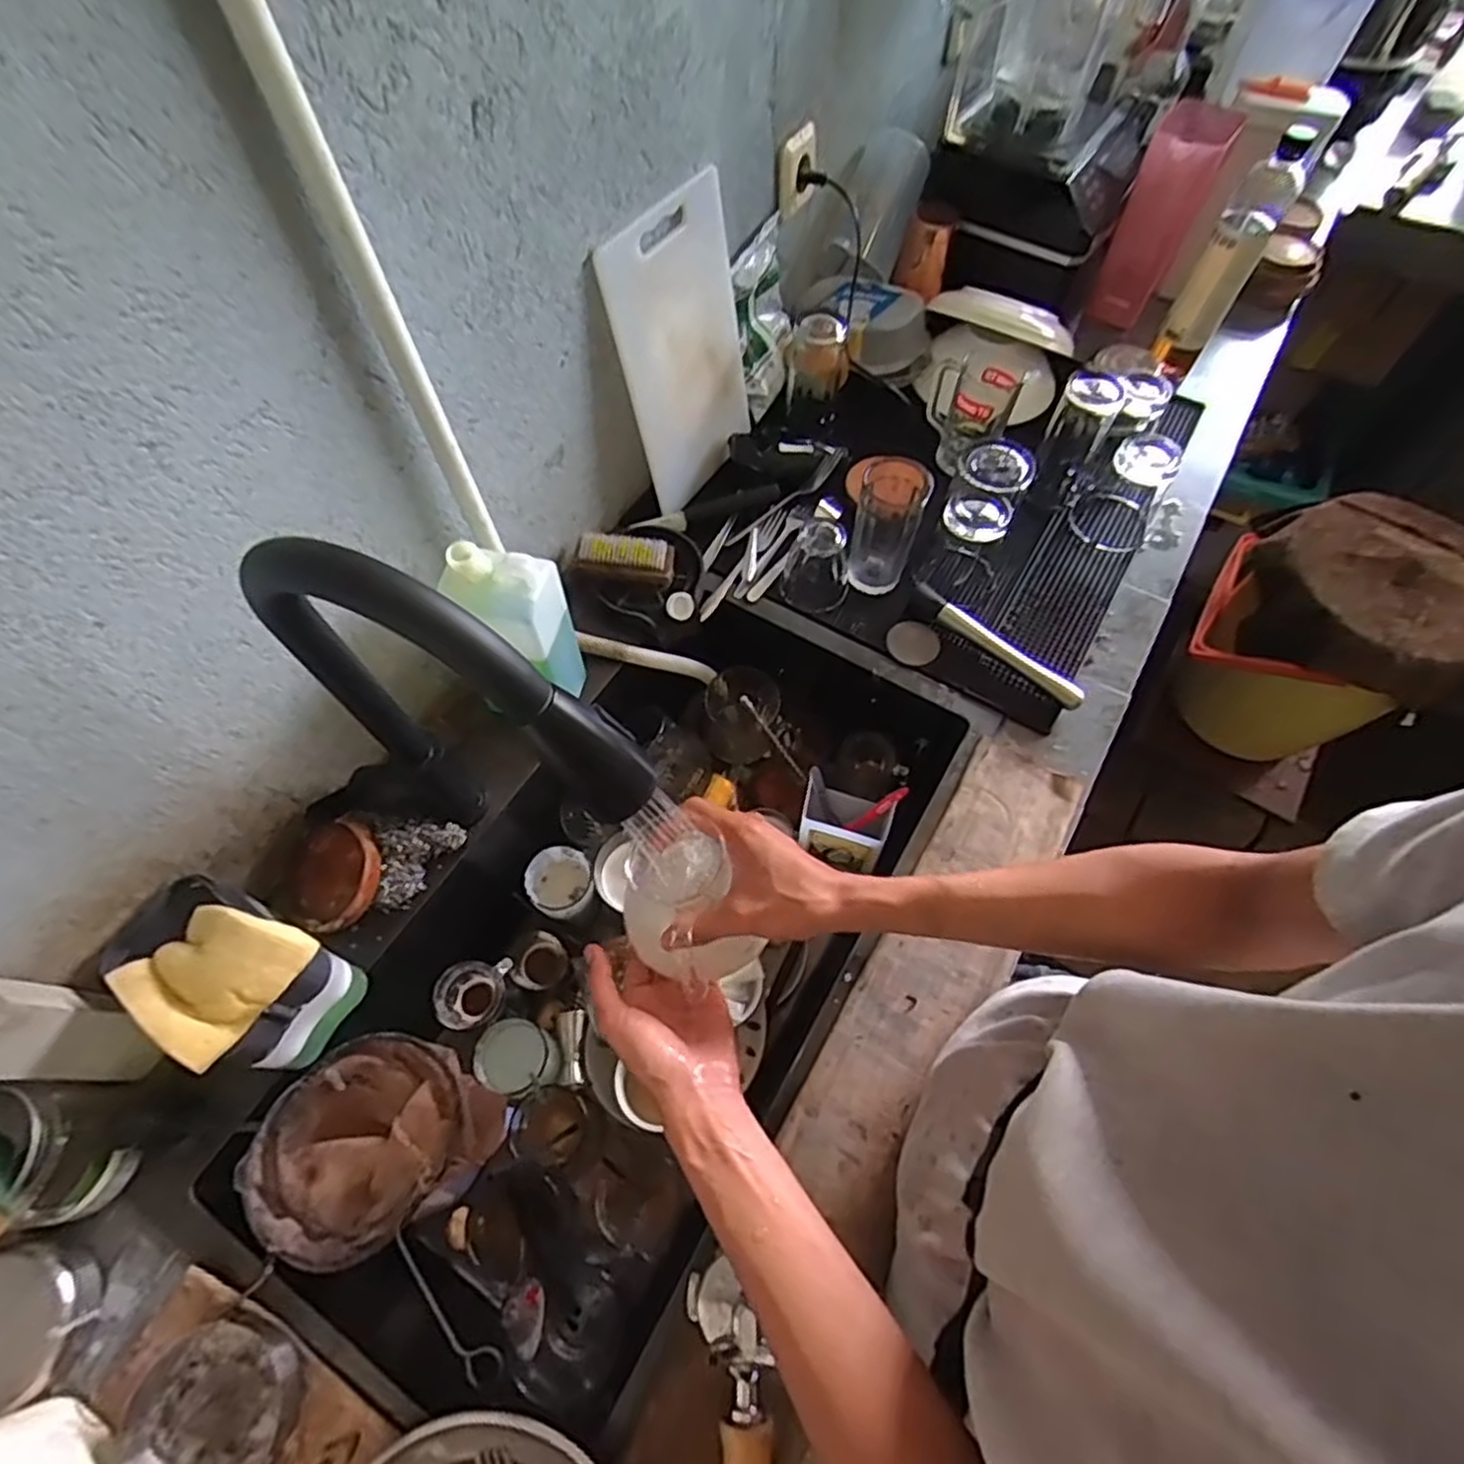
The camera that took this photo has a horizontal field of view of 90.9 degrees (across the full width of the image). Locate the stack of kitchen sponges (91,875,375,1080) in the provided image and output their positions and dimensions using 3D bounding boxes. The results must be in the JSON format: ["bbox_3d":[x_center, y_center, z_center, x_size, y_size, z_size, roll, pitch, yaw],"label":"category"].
[{"bbox_3d":[-0.386,0.189,0.564,0.148,0.138,0.095,24,64,12],"label":"stack of kitchen sponges"}]

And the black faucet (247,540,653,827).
[{"bbox_3d":[-0.162,0.016,0.502,0.234,0.380,0.042,23,64,12],"label":"black faucet"}]

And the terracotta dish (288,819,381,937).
[{"bbox_3d":[-0.351,0.127,0.637,0.095,0.020,0.095,-7,70,19],"label":"terracotta dish"}]

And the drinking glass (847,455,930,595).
[{"bbox_3d":[0.169,-0.226,0.798,0.067,0.131,0.070,14,62,7],"label":"drinking glass"}]

